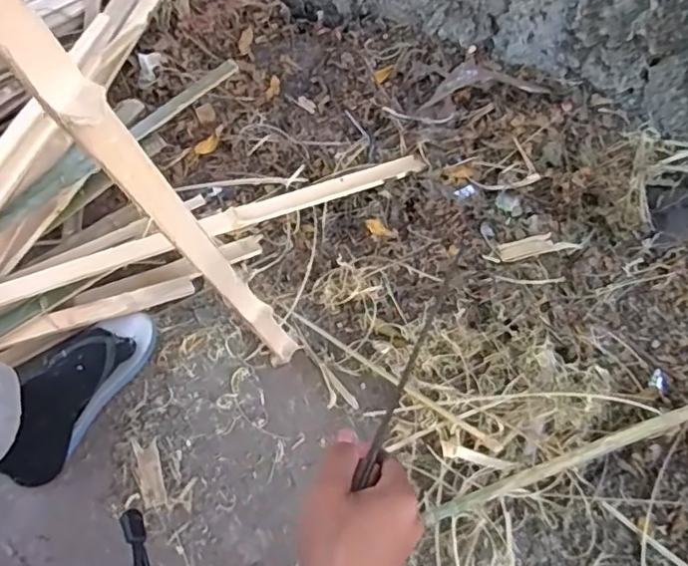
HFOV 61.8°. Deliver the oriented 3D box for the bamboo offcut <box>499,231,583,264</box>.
[{"bbox_3d":[0.284,-0.053,0.838,0.112,0.006,0.036,-9,64,9],"label":"bamboo offcut"}]

